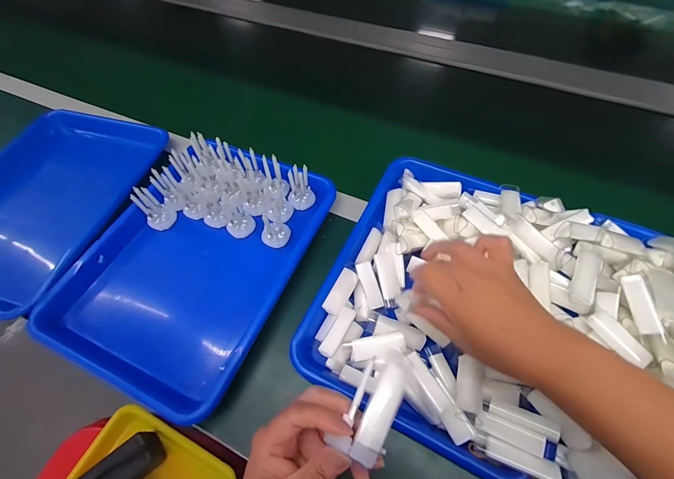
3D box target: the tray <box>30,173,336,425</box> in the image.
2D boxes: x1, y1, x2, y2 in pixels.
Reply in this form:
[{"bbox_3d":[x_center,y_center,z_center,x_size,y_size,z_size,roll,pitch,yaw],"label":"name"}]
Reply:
[{"bbox_3d":[-0.175,0.025,0.408,0.248,0.039,0.329,20,62,14],"label":"tray"}]

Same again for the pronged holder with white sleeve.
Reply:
[{"bbox_3d":[0.026,0.115,0.219,0.031,0.015,0.068,25,64,16],"label":"pronged holder with white sleeve"}]

